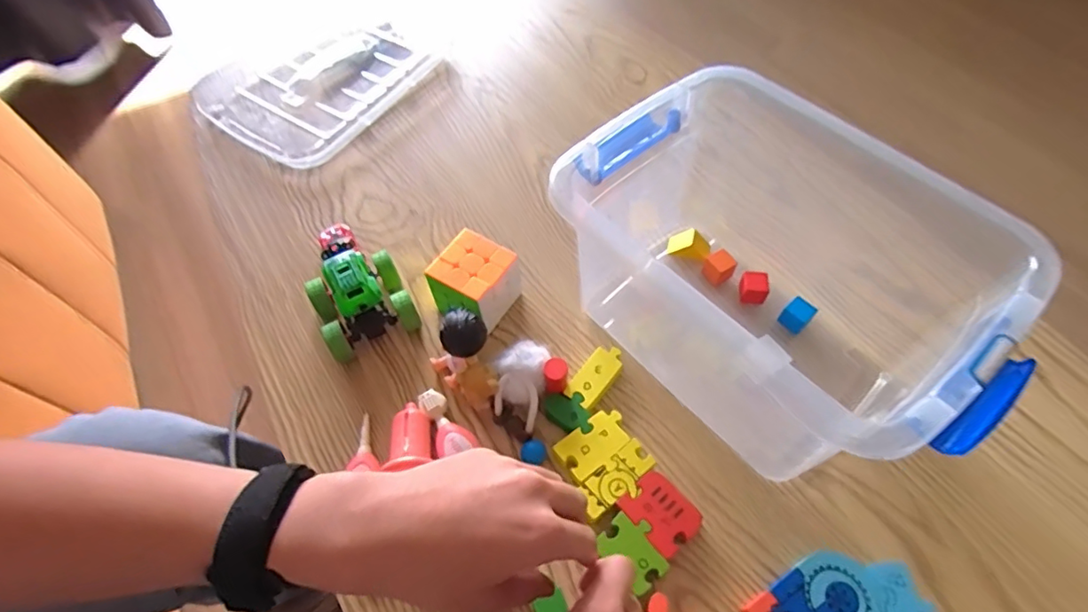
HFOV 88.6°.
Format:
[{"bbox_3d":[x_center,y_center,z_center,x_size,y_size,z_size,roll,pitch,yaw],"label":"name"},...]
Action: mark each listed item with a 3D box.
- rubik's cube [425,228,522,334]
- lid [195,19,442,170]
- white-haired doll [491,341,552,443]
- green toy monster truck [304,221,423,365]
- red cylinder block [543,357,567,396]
[{"bbox_3d":[-0.058,-0.020,0.478,0.059,0.056,0.059,22,61,15],"label":"rubik's cube"},{"bbox_3d":[-0.271,-0.277,0.680,0.214,0.025,0.253,30,64,20],"label":"lid"},{"bbox_3d":[-0.018,0.065,0.428,0.037,0.027,0.070,12,96,9],"label":"white-haired doll"},{"bbox_3d":[-0.159,-0.013,0.471,0.077,0.075,0.086,-25,60,-13],"label":"green toy monster truck"},{"bbox_3d":[0.009,0.054,0.433,0.017,0.025,0.019,-6,58,-1],"label":"red cylinder block"}]

